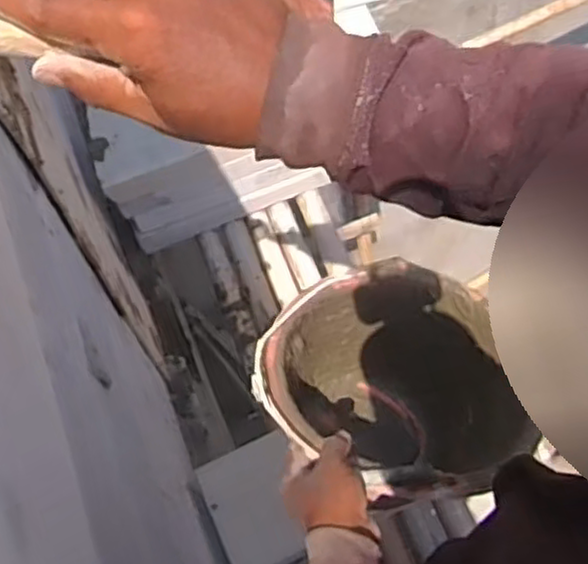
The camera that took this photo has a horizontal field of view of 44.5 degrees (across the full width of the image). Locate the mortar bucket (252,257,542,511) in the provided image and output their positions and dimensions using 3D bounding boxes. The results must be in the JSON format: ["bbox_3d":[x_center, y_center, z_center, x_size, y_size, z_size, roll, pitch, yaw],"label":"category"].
[{"bbox_3d":[0.106,0.126,0.822,0.266,0.238,0.249,0,67,0],"label":"mortar bucket"}]

